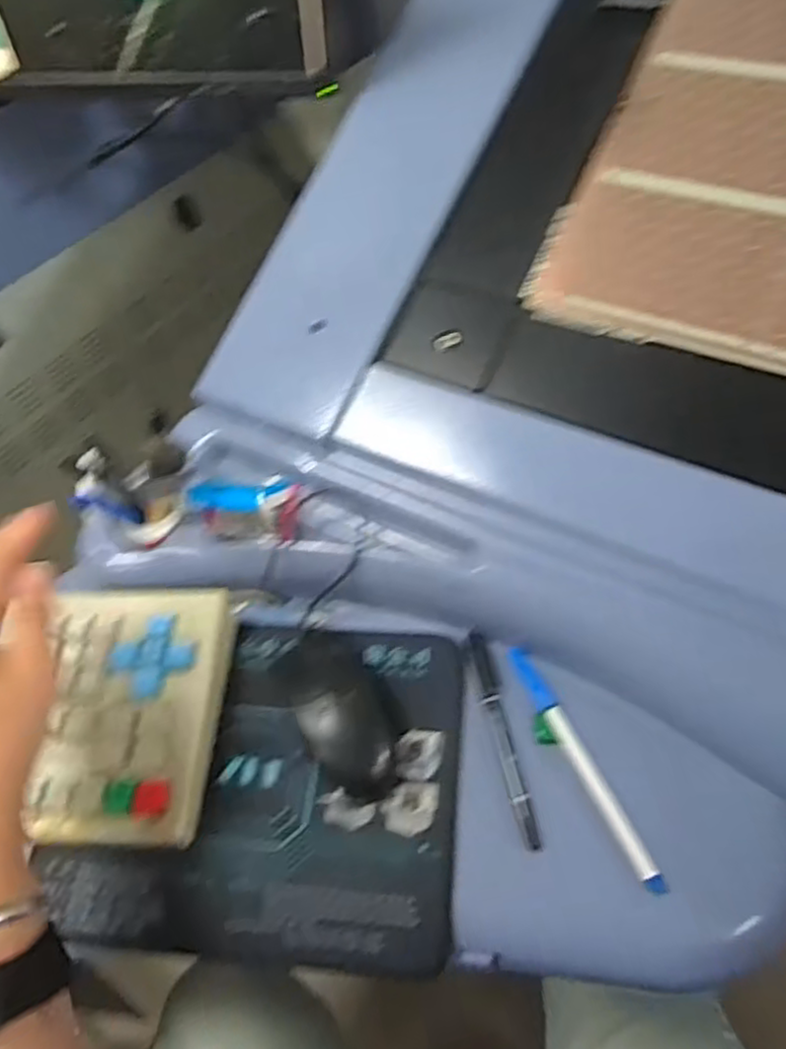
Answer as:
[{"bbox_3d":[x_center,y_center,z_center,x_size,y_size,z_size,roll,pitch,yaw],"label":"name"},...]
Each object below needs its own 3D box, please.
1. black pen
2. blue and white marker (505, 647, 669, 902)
[{"bbox_3d":[0.068,0.130,0.453,0.013,0.007,0.141,-10,52,-2],"label":"black pen"},{"bbox_3d":[0.116,0.142,0.440,0.018,0.010,0.160,-22,54,-11],"label":"blue and white marker"}]

